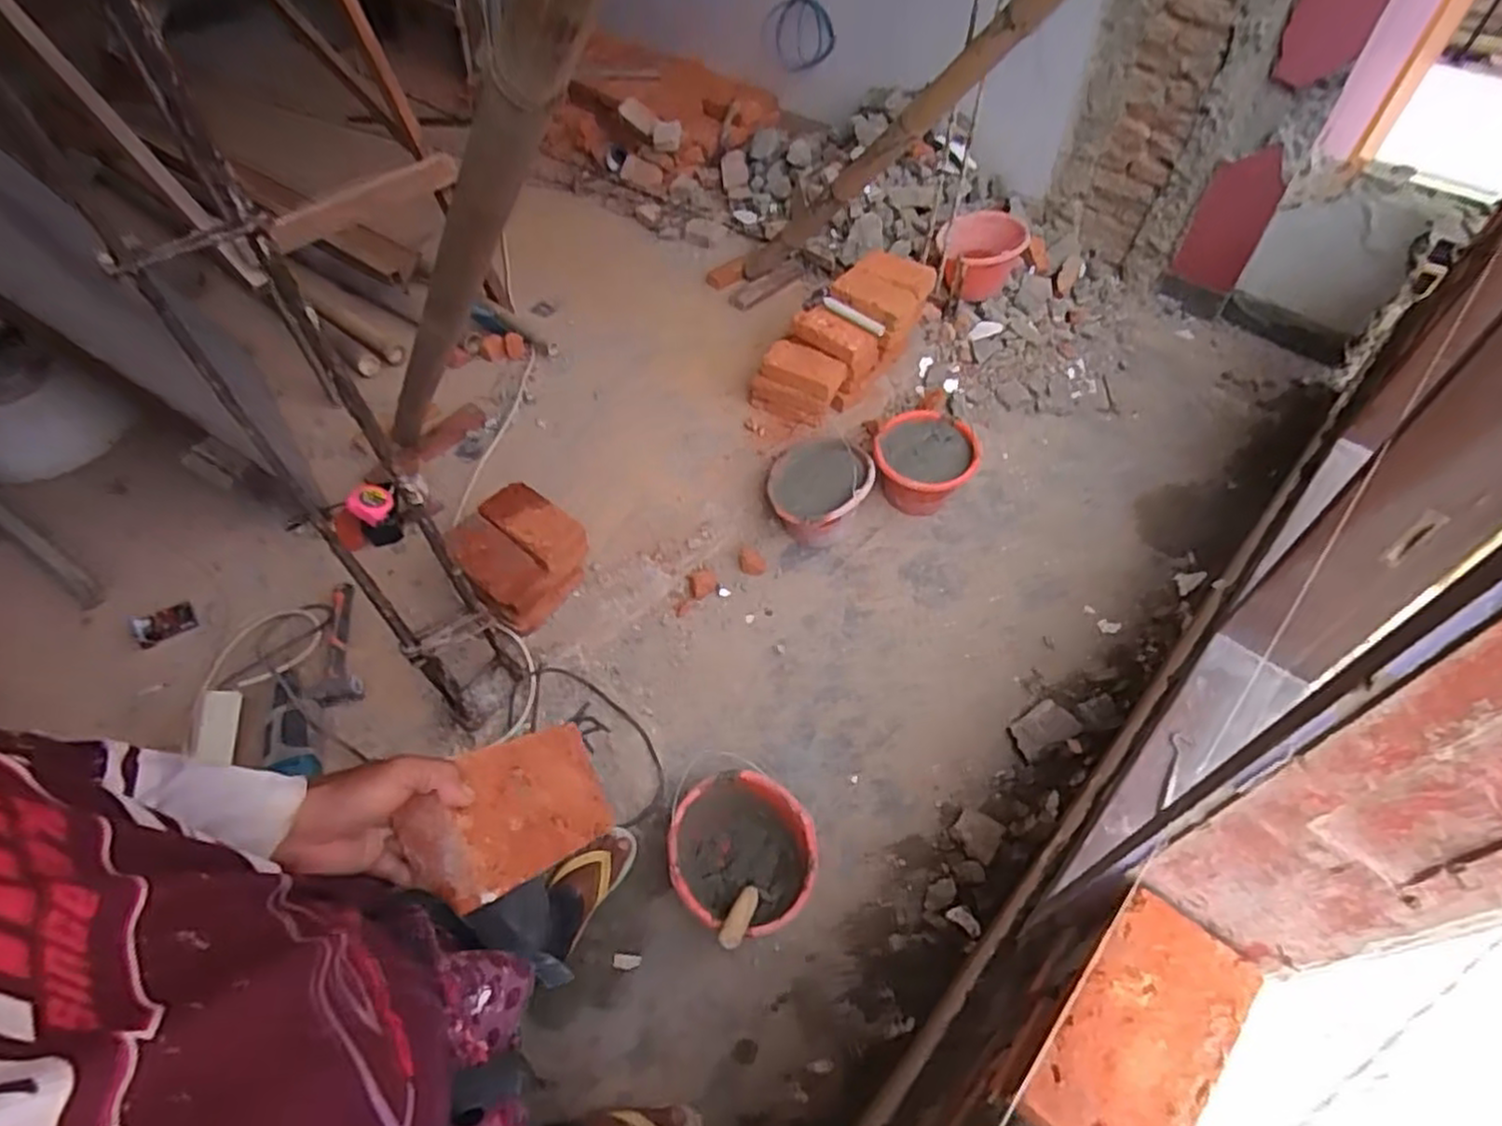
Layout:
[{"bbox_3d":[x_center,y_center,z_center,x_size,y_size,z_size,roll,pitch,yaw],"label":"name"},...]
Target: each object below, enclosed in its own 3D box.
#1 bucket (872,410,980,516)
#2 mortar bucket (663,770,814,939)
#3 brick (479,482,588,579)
[{"bbox_3d":[0.413,-0.246,1.757,0.240,0.167,0.284,12,54,11],"label":"bucket"},{"bbox_3d":[-0.014,0.488,1.225,0.235,0.173,0.228,-1,53,1],"label":"mortar bucket"},{"bbox_3d":[-0.423,-0.070,1.448,0.218,0.064,0.112,40,65,4],"label":"brick"}]

